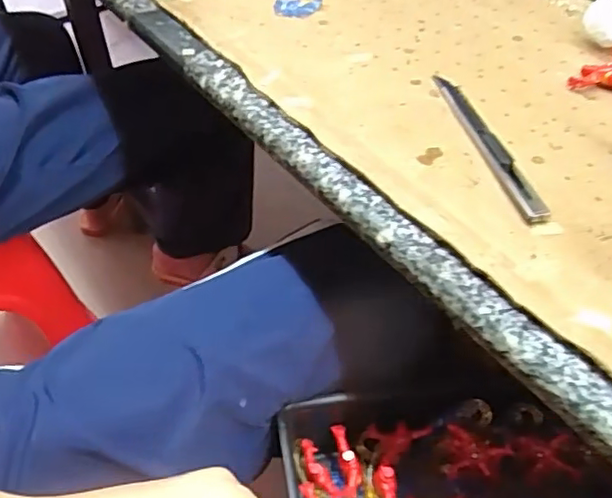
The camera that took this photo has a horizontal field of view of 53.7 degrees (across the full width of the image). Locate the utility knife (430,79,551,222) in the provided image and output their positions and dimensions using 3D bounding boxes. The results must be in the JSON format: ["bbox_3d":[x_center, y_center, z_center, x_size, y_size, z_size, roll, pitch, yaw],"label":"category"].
[{"bbox_3d":[0.103,-0.065,0.350,0.016,0.011,0.138,-9,49,-7],"label":"utility knife"}]

